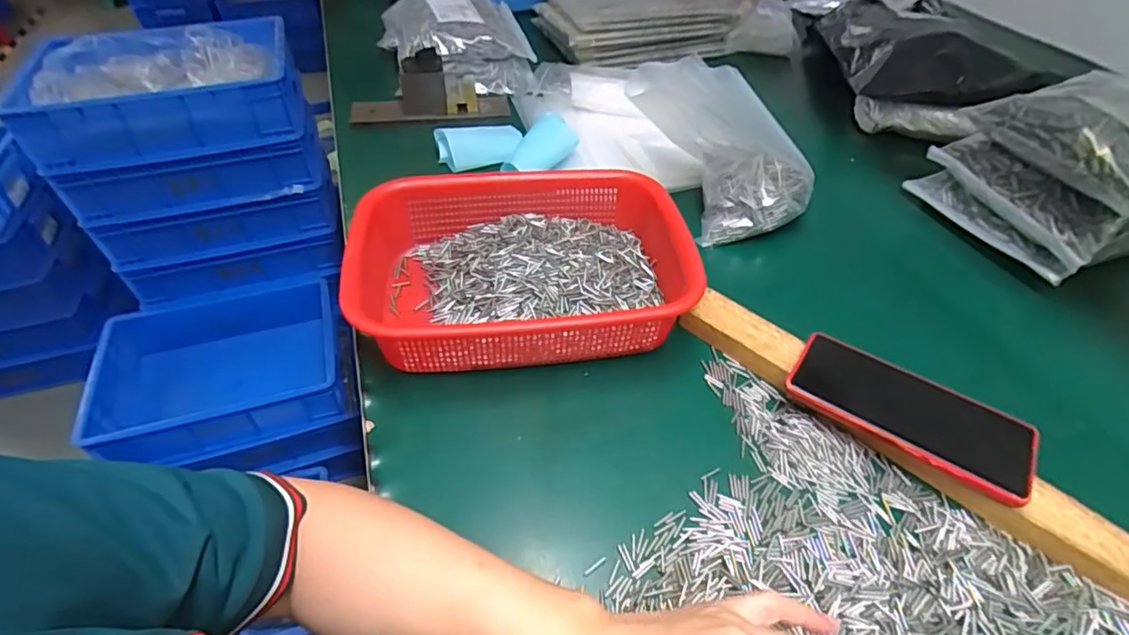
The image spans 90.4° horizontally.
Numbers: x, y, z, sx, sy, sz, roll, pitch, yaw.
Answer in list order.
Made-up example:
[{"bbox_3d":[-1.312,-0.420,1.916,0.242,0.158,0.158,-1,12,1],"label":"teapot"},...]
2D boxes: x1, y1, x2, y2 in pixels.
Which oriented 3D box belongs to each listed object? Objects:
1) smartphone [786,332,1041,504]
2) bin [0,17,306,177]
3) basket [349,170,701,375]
[{"bbox_3d":[0.257,0.069,0.421,0.163,0.013,0.080,27,48,23],"label":"smartphone"},{"bbox_3d":[-0.700,-0.402,0.997,0.409,0.120,0.270,-18,49,-15],"label":"bin"},{"bbox_3d":[-0.039,-0.041,0.510,0.287,0.080,0.210,-4,47,-3],"label":"basket"}]

